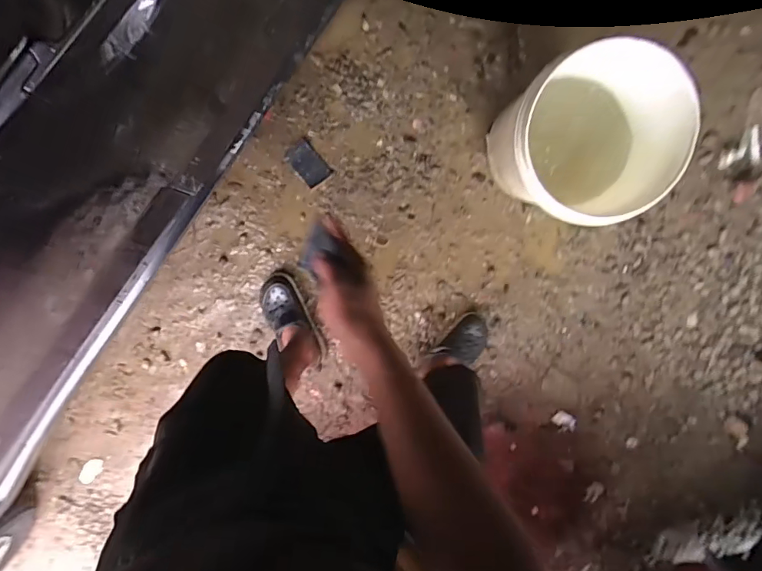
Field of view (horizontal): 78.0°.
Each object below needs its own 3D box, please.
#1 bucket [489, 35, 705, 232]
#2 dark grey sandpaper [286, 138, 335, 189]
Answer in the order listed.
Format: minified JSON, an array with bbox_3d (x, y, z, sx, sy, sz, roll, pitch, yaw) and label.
[{"bbox_3d":[0.400,-0.319,0.991,0.289,0.368,0.320,8,100,-1],"label":"bucket"},{"bbox_3d":[-0.180,-0.302,1.169,0.072,0.009,0.108,-40,98,6],"label":"dark grey sandpaper"}]

